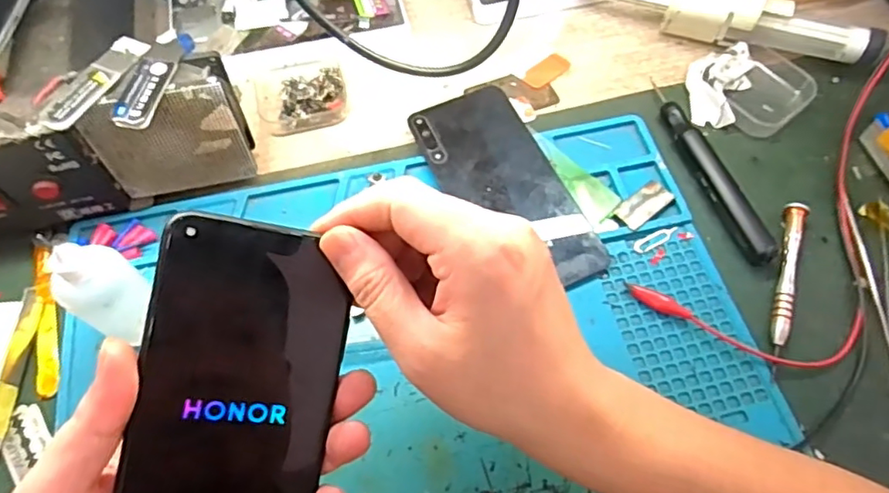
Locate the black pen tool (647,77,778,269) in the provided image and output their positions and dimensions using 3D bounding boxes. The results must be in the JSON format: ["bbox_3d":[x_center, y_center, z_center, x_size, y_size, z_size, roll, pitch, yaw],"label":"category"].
[{"bbox_3d":[0.169,-0.053,0.378,0.018,0.015,0.144,-17,64,-9],"label":"black pen tool"}]

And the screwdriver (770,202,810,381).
[{"bbox_3d":[0.200,0.022,0.340,0.010,0.011,0.112,18,64,9],"label":"screwdriver"}]

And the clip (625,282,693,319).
[{"bbox_3d":[0.124,0.032,0.337,0.039,0.009,0.010,24,65,11],"label":"clip"}]

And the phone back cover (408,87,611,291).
[{"bbox_3d":[0.039,-0.040,0.375,0.070,0.007,0.154,-23,65,-12],"label":"phone back cover"}]

